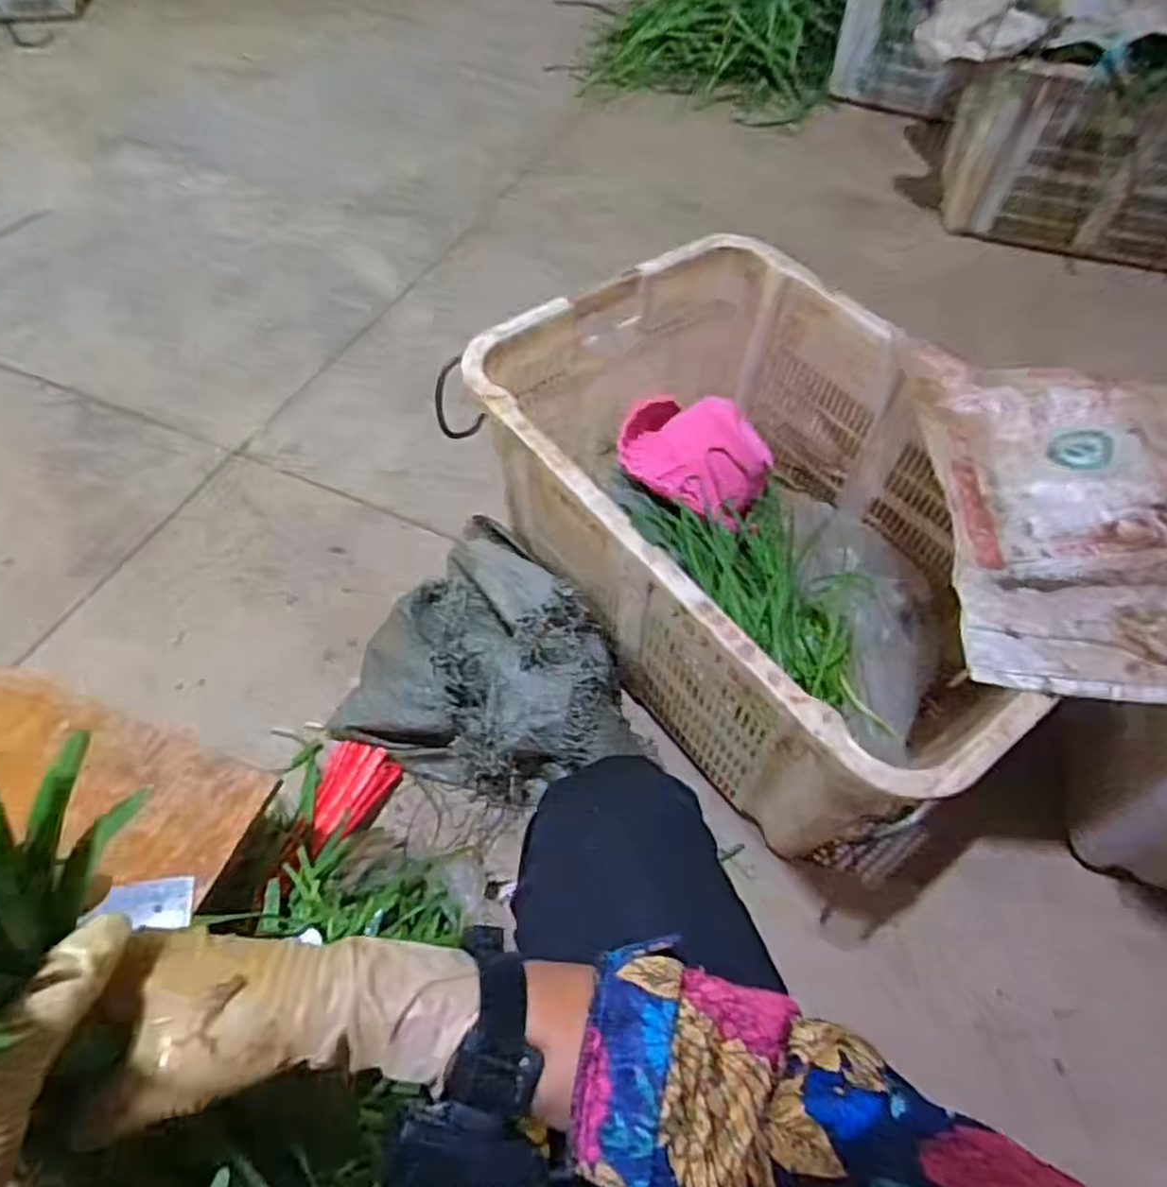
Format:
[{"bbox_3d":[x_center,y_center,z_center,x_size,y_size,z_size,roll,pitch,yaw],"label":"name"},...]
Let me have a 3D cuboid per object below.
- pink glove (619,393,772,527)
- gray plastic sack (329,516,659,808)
[{"bbox_3d":[0.160,-0.198,1.043,0.210,0.079,0.250,15,56,7],"label":"pink glove"},{"bbox_3d":[-0.148,0.086,0.946,0.353,0.190,0.352,-21,58,-15],"label":"gray plastic sack"}]

